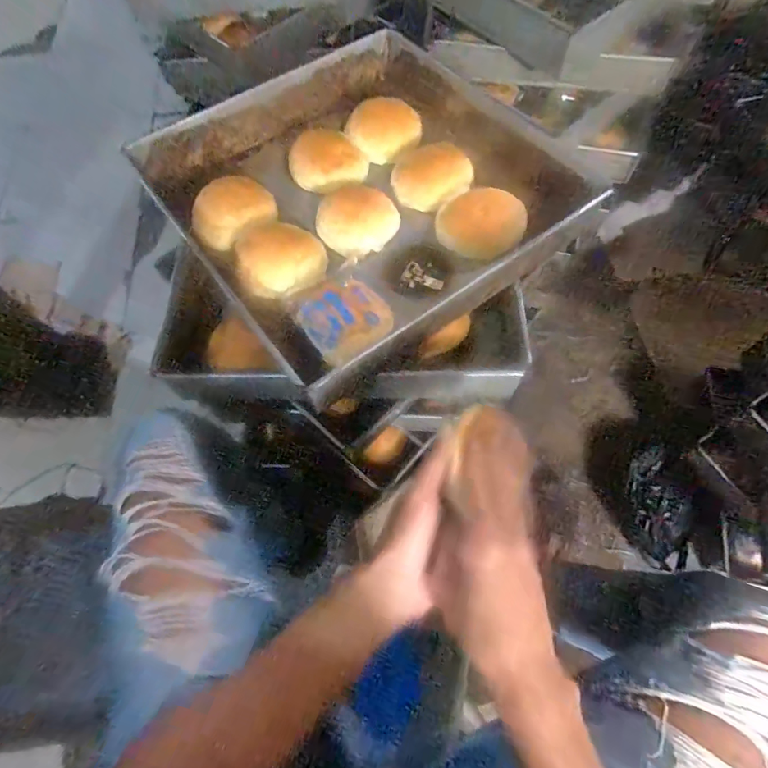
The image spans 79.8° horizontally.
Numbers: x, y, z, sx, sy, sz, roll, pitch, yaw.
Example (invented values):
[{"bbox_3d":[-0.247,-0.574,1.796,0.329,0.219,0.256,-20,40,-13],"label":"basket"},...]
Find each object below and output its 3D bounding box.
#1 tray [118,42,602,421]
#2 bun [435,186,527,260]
[{"bbox_3d":[-0.017,-0.232,0.574,0.424,0.096,0.421,-37,69,-14],"label":"tray"},{"bbox_3d":[0.109,-0.191,0.544,0.099,0.046,0.075,31,70,16],"label":"bun"}]

